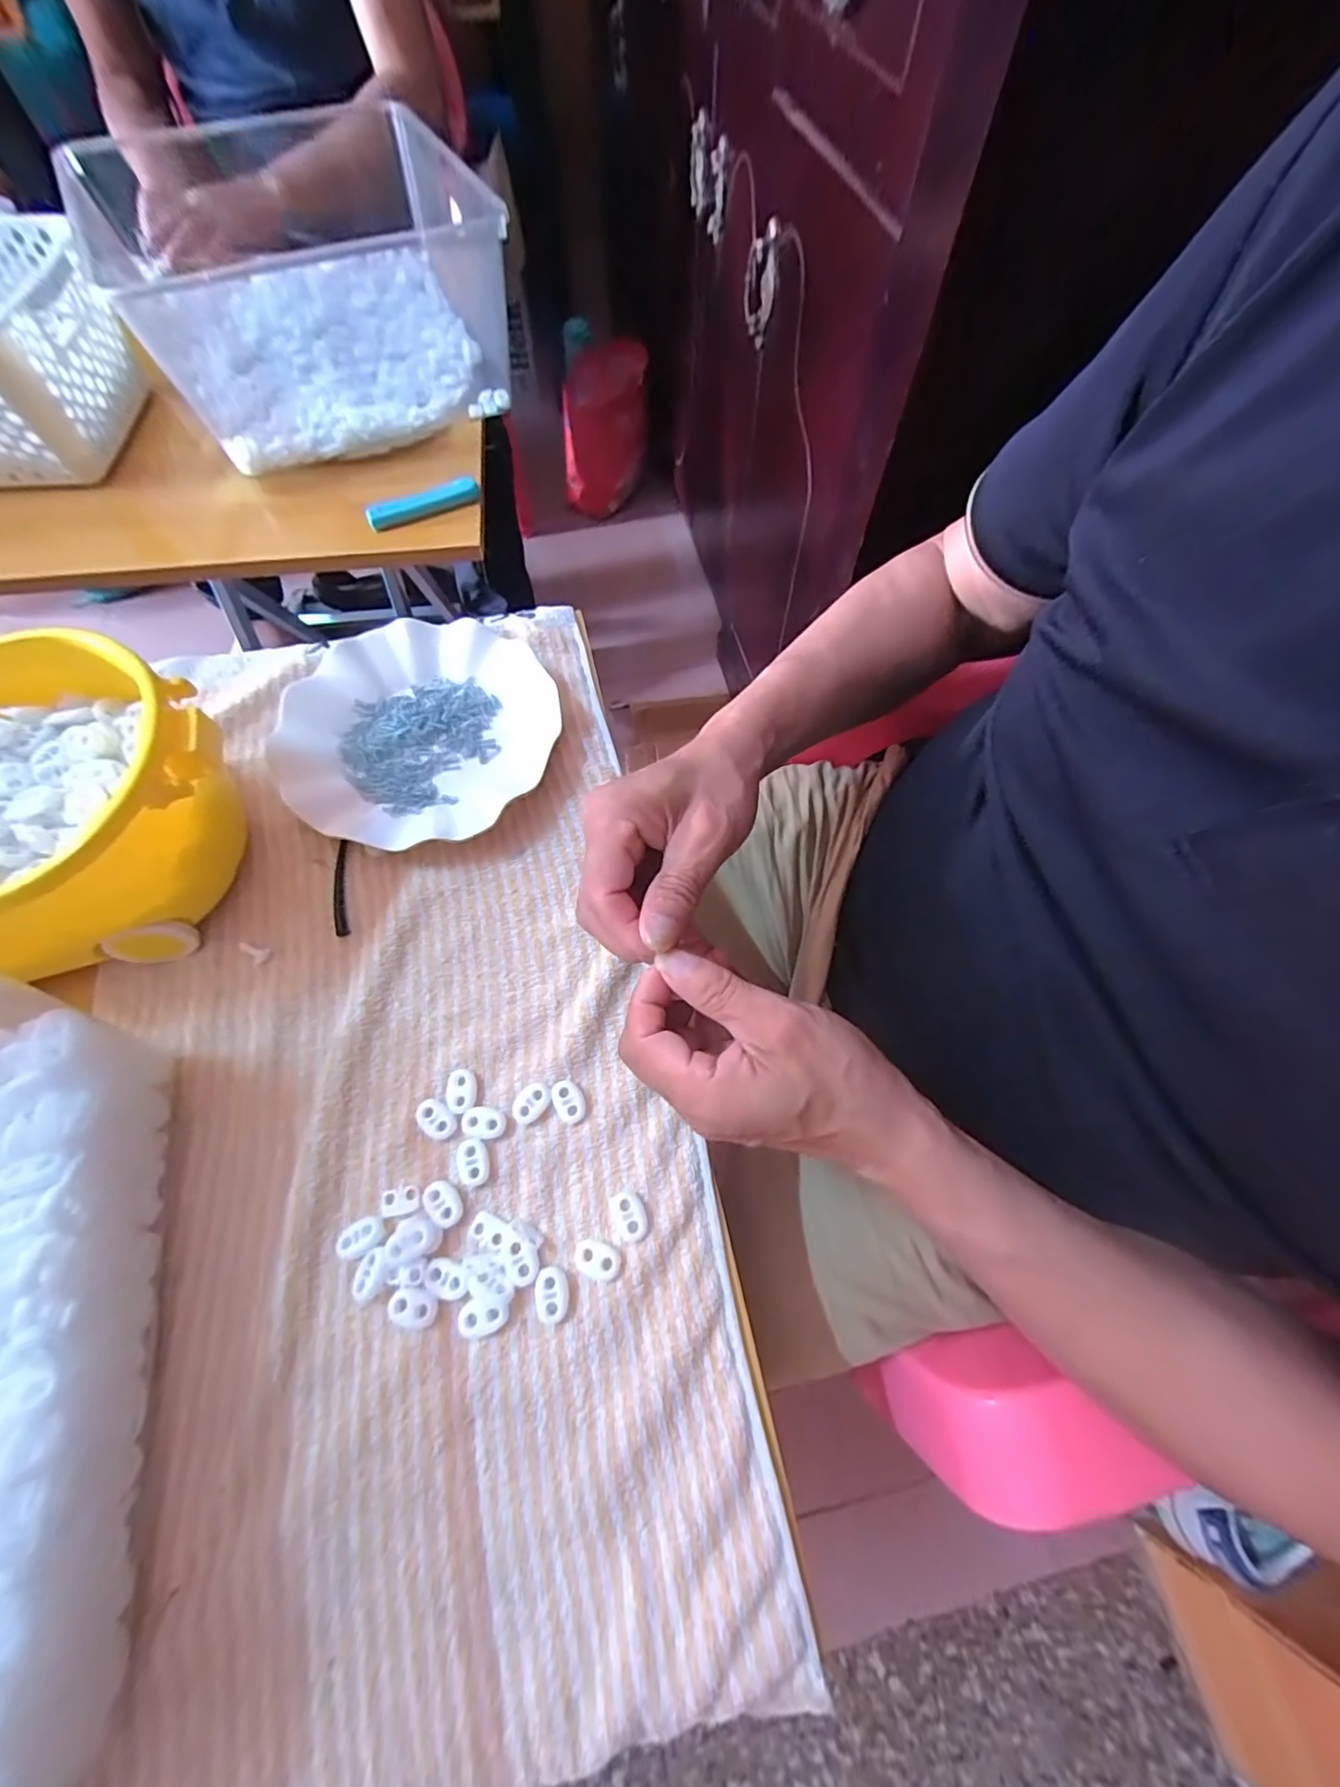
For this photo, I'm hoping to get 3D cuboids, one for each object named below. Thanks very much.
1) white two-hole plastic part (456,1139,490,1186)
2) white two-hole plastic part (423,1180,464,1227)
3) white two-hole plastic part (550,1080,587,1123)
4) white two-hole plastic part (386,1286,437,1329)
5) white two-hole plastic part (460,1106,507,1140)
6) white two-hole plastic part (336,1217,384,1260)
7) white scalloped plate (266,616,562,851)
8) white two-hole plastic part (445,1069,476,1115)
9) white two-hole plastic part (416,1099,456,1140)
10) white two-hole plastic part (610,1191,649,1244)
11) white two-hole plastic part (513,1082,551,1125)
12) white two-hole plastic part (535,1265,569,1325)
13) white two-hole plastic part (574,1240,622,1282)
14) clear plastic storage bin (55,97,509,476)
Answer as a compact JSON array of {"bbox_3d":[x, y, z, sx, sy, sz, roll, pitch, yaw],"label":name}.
[{"bbox_3d":[-0.100,0.137,0.296,0.014,0.004,0.021,-12,64,-8],"label":"white two-hole plastic part"},{"bbox_3d":[-0.112,0.153,0.288,0.023,0.005,0.014,42,69,17],"label":"white two-hole plastic part"},{"bbox_3d":[-0.054,0.110,0.308,0.015,0.004,0.022,-22,66,-12],"label":"white two-hole plastic part"},{"bbox_3d":[-0.119,0.192,0.270,0.023,0.004,0.015,12,63,4],"label":"white two-hole plastic part"},{"bbox_3d":[-0.097,0.119,0.303,0.022,0.004,0.015,6,63,2],"label":"white two-hole plastic part"},{"bbox_3d":[-0.149,0.166,0.280,0.022,0.005,0.015,-32,68,-16],"label":"white two-hole plastic part"},{"bbox_3d":[-0.168,-0.113,0.395,0.174,0.021,0.182,1,63,-1],"label":"white scalloped plate"},{"bbox_3d":[-0.111,0.105,0.310,0.015,0.004,0.022,-11,64,-7],"label":"white two-hole plastic part"},{"bbox_3d":[-0.122,0.118,0.304,0.023,0.004,0.015,35,67,15],"label":"white two-hole plastic part"},{"bbox_3d":[-0.020,0.159,0.287,0.015,0.004,0.023,-24,66,-13],"label":"white two-hole plastic part"},{"bbox_3d":[-0.073,0.111,0.308,0.015,0.004,0.023,31,66,13],"label":"white two-hole plastic part"},{"bbox_3d":[-0.055,0.188,0.274,0.015,0.004,0.021,-11,64,-7],"label":"white two-hole plastic part"},{"bbox_3d":[-0.035,0.176,0.279,0.023,0.004,0.014,12,63,4],"label":"white two-hole plastic part"},{"bbox_3d":[-0.316,-0.539,0.524,0.298,0.130,0.259,-24,66,-13],"label":"clear plastic storage bin"}]

